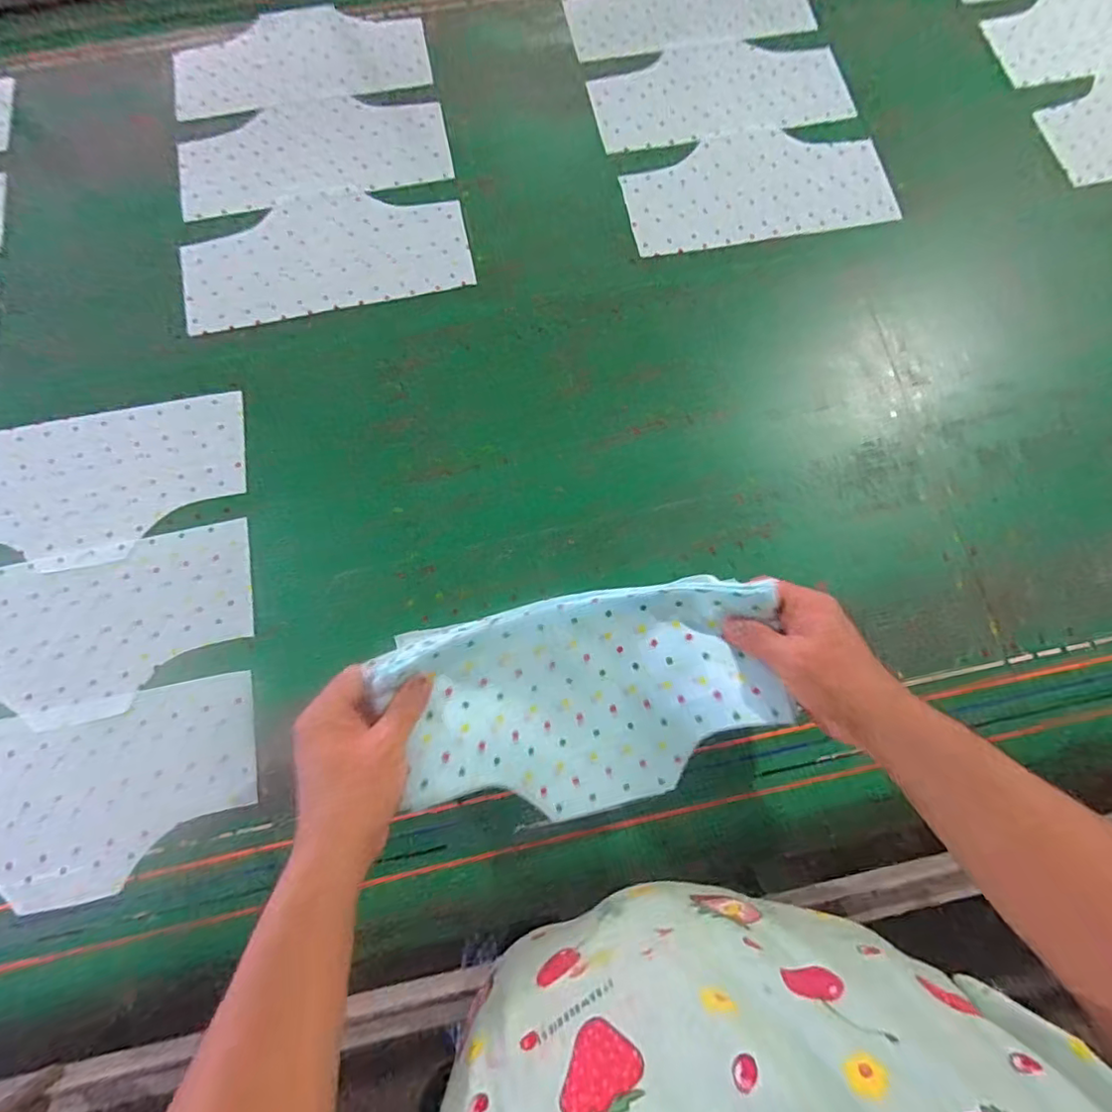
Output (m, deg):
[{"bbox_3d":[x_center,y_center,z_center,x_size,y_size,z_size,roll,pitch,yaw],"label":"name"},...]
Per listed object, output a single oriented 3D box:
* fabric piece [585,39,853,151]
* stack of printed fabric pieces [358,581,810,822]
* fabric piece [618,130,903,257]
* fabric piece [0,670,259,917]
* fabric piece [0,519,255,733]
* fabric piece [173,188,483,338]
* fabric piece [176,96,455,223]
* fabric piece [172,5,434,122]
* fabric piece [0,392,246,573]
[{"bbox_3d":[0.206,-0.600,0.723,0.316,0.006,0.167,-9,71,-3],"label":"fabric piece"},{"bbox_3d":[0.009,0.118,0.444,0.306,0.076,0.165,-9,74,-2],"label":"stack of printed fabric pieces"},{"bbox_3d":[0.240,-0.448,0.682,0.313,0.006,0.148,-12,74,-3],"label":"fabric piece"},{"bbox_3d":[-0.435,0.218,0.503,0.327,0.006,0.163,-12,74,-3],"label":"fabric piece"},{"bbox_3d":[-0.454,0.073,0.541,0.320,0.008,0.162,-12,76,-2],"label":"fabric piece"},{"bbox_3d":[-0.266,-0.353,0.653,0.319,0.004,0.163,-12,74,-3],"label":"fabric piece"},{"bbox_3d":[-0.298,-0.501,0.695,0.320,0.004,0.159,-12,74,-3],"label":"fabric piece"},{"bbox_3d":[-0.333,-0.658,0.737,0.318,0.005,0.179,-12,74,-3],"label":"fabric piece"},{"bbox_3d":[-0.484,-0.070,0.577,0.321,0.004,0.165,-11,74,-3],"label":"fabric piece"}]

